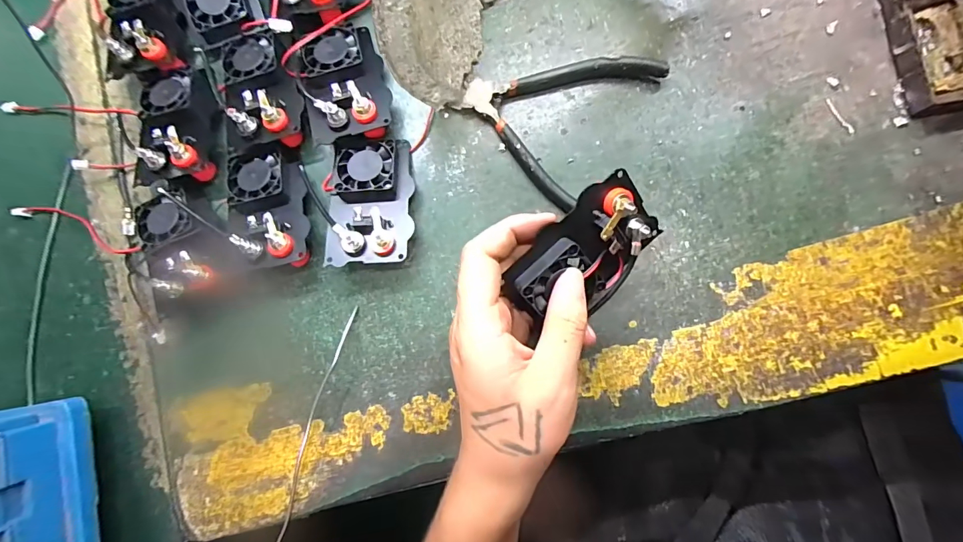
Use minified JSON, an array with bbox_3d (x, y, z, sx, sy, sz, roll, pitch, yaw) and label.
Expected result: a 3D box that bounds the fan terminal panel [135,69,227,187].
[{"bbox_3d":[-0.215,-0.106,0.297,0.060,0.030,0.081,-13,84,5],"label":"fan terminal panel"}]

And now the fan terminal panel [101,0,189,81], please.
[{"bbox_3d":[-0.247,-0.186,0.304,0.055,0.023,0.086,-16,84,4],"label":"fan terminal panel"}]

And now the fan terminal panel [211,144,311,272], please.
[{"bbox_3d":[-0.151,-0.045,0.286,0.057,0.031,0.083,-6,85,5],"label":"fan terminal panel"}]

